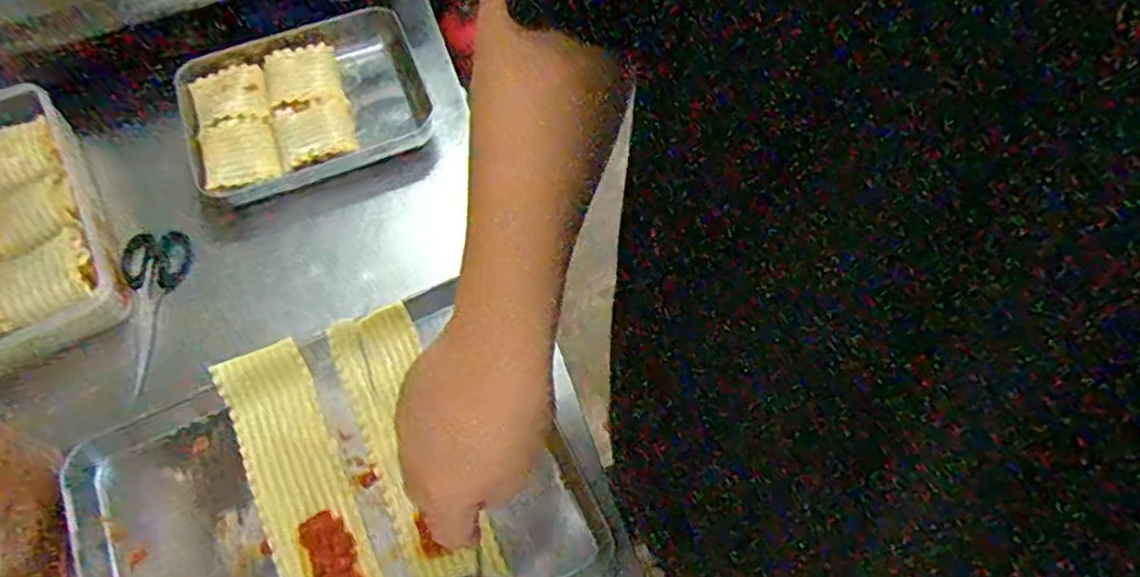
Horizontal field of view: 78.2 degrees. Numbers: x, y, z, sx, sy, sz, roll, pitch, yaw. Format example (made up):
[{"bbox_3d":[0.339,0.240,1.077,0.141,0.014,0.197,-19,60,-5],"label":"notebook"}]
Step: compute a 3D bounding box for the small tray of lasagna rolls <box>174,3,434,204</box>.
[{"bbox_3d":[-0.290,-0.205,0.781,0.253,0.057,0.193,-23,66,-8],"label":"small tray of lasagna rolls"}]

